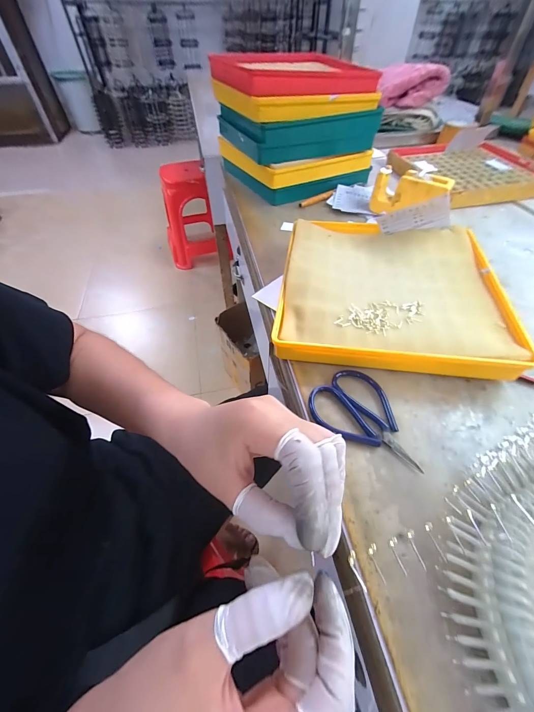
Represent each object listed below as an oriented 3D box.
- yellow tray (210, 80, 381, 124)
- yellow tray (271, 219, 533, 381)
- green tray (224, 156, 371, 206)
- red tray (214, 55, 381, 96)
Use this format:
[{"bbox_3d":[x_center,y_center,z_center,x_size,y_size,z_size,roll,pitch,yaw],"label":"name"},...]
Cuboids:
[{"bbox_3d":[0.053,-0.535,0.592,0.250,0.037,0.223,-23,53,-18],"label":"yellow tray"},{"bbox_3d":[0.161,-0.098,0.402,0.272,0.045,0.270,6,50,6],"label":"yellow tray"},{"bbox_3d":[0.071,-0.451,0.698,0.264,0.034,0.232,-23,53,-18],"label":"green tray"},{"bbox_3d":[0.046,-0.544,0.557,0.237,0.042,0.217,-22,53,-16],"label":"red tray"}]

